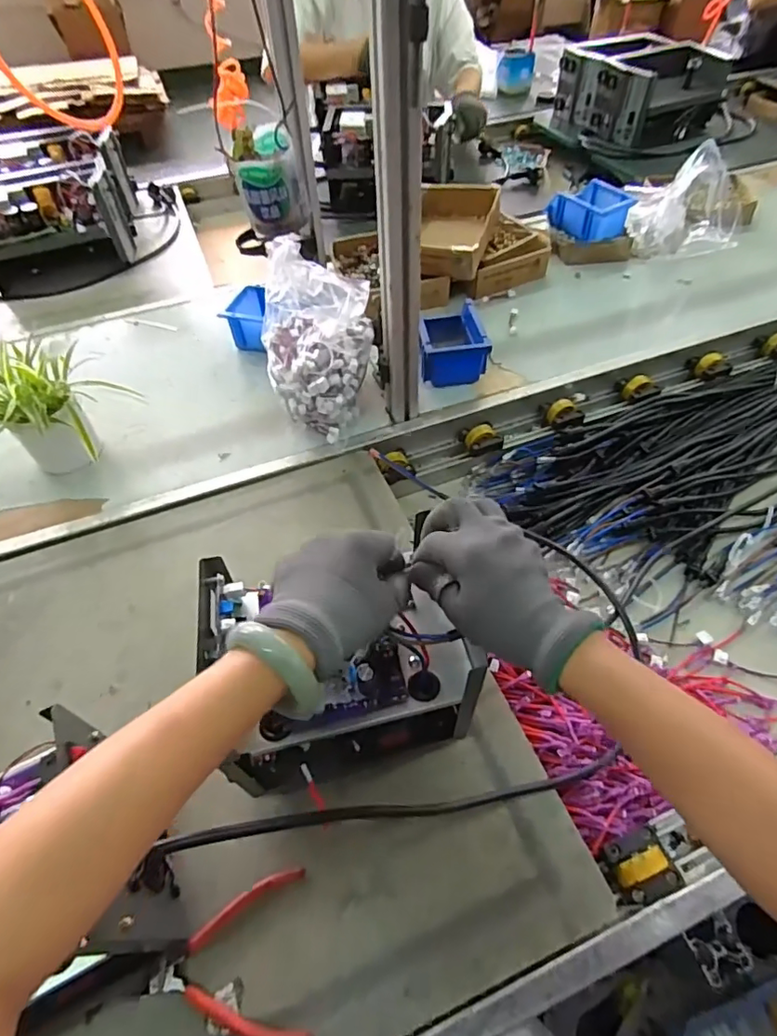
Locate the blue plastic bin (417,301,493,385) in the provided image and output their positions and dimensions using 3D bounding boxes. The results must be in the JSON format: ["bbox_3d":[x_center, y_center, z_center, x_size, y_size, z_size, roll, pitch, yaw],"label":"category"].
[{"bbox_3d":[0.098,-0.278,0.855,0.102,0.079,0.127,-4,53,0],"label":"blue plastic bin"}]

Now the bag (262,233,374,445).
[{"bbox_3d":[-0.101,-0.235,0.757,0.149,0.204,0.160,5,53,6],"label":"bag"}]

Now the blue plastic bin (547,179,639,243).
[{"bbox_3d":[0.409,-0.626,1.077,0.124,0.067,0.142,-20,54,-13],"label":"blue plastic bin"}]

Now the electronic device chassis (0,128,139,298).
[{"bbox_3d":[-0.722,-0.686,1.173,0.277,0.164,0.418,-14,53,-8],"label":"electronic device chassis"}]

